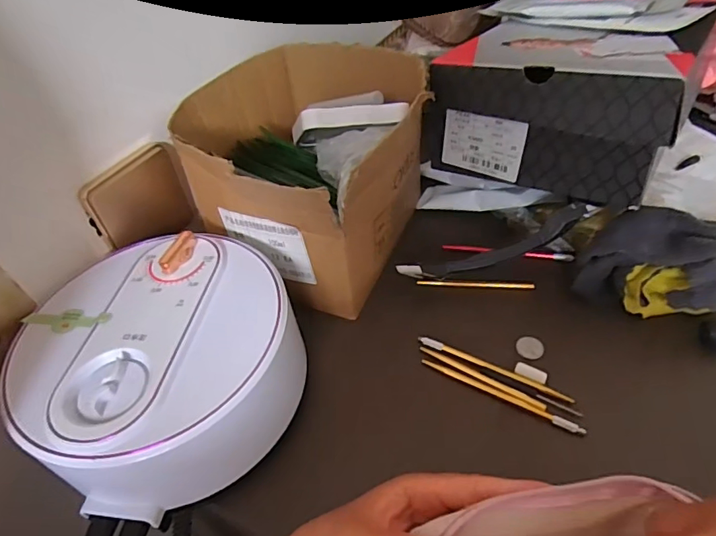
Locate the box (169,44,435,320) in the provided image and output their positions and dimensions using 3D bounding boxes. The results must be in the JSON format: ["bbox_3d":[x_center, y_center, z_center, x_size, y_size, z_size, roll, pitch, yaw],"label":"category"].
[{"bbox_3d":[-0.041,-0.099,0.481,0.203,0.150,0.225,19,50,25],"label":"box"}]

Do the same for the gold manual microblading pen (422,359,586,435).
[{"bbox_3d":[0.111,0.100,0.389,0.129,0.004,0.006,21,51,26],"label":"gold manual microblading pen"}]

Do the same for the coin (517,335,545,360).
[{"bbox_3d":[0.147,0.067,0.417,0.021,0.004,0.023,-4,44,4],"label":"coin"}]

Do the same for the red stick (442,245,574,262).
[{"bbox_3d":[0.150,-0.016,0.495,0.125,0.008,0.009,5,45,12],"label":"red stick"}]

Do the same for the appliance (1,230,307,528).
[{"bbox_3d":[-0.148,0.062,0.378,0.191,0.081,0.197,-4,44,4],"label":"appliance"}]

